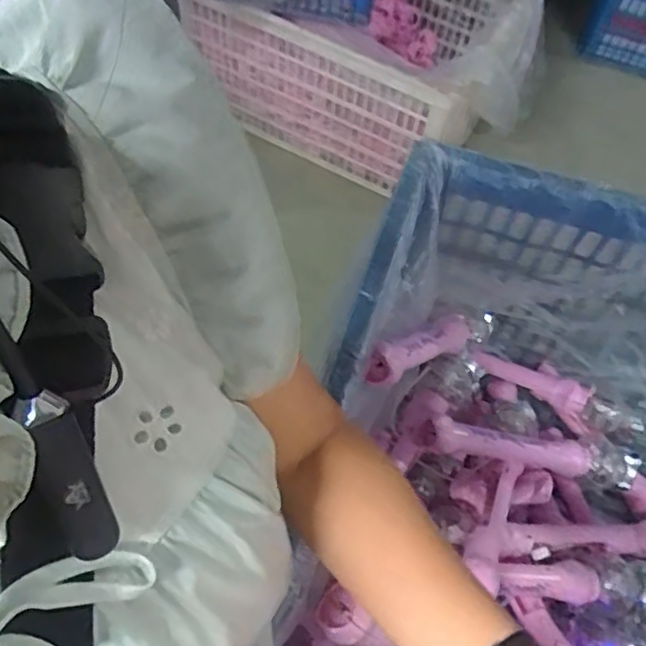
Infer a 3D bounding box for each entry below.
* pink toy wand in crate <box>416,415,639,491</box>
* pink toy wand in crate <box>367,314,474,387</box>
[{"bbox_3d":[0.301,0.180,0.893,0.376,0.050,0.056,14,58,-21],"label":"pink toy wand in crate"},{"bbox_3d":[0.132,0.029,0.811,0.043,0.052,0.286,43,28,19],"label":"pink toy wand in crate"}]

